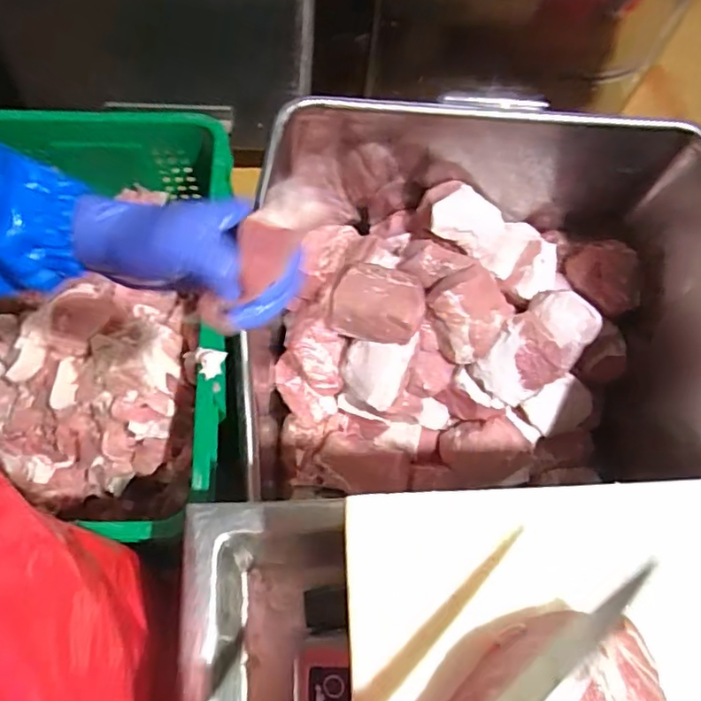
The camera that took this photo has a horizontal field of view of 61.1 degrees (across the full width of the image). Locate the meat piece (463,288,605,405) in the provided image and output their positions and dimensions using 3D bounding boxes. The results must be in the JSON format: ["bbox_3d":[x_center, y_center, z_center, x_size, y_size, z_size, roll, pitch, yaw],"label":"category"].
[{"bbox_3d":[0.321,-0.002,1.028,0.127,0.077,0.219,41,72,14],"label":"meat piece"}]

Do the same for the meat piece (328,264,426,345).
[{"bbox_3d":[0.047,-0.080,1.001,0.148,0.088,0.114,12,67,3],"label":"meat piece"}]

